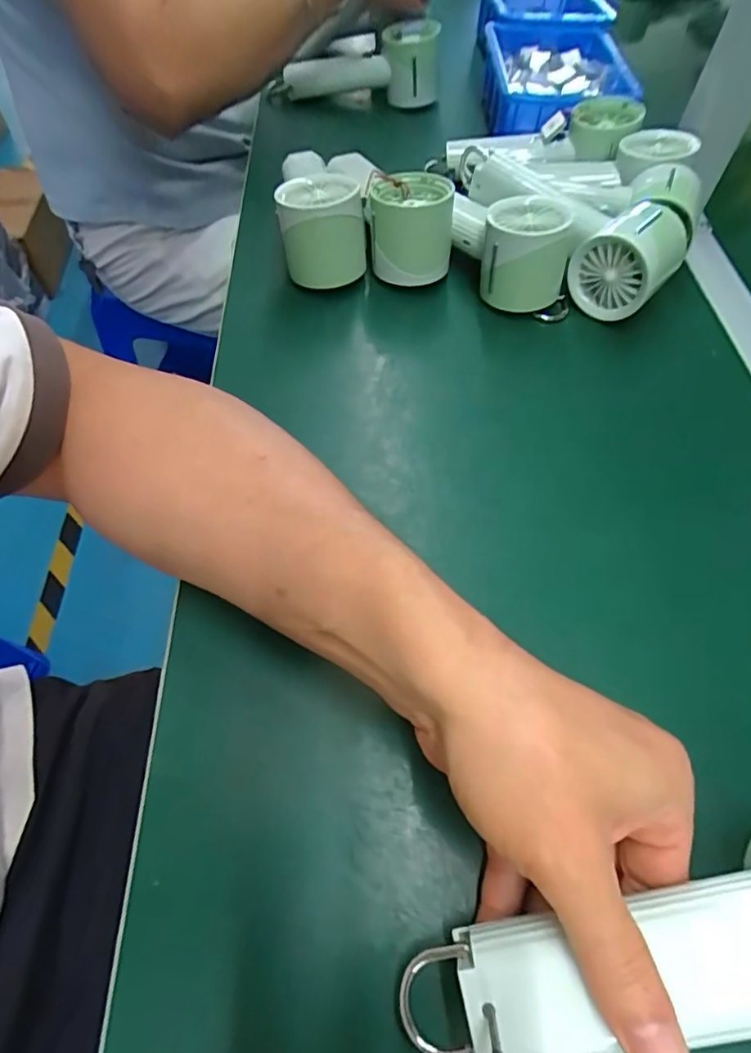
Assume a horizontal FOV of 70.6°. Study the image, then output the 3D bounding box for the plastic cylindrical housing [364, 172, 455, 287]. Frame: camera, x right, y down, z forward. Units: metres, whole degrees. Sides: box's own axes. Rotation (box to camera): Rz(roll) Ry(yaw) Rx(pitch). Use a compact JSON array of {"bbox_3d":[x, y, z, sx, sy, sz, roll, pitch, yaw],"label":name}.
[{"bbox_3d":[0.027,-0.227,0.414,0.064,0.072,0.064,1,59,-1],"label":"plastic cylindrical housing"}]

